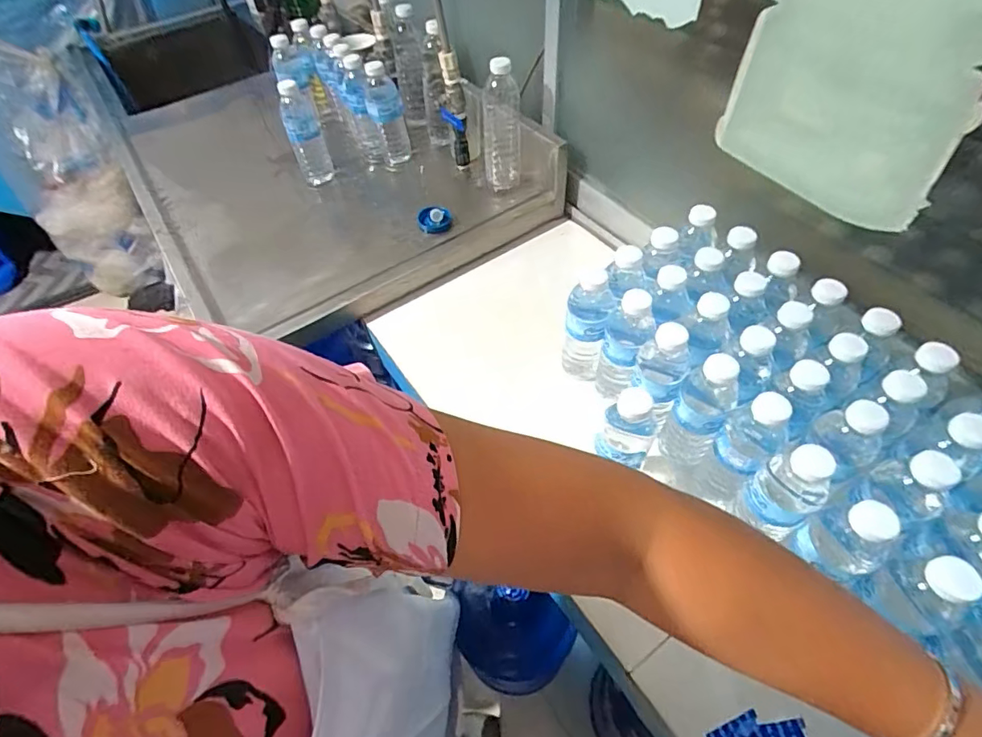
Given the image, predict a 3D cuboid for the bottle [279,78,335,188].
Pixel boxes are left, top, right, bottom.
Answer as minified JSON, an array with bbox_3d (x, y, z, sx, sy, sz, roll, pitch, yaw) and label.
[{"bbox_3d":[-0.333,-0.419,0.893,0.058,0.151,0.072,-20,55,-11],"label":"bottle"}]

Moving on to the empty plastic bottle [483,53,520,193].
[{"bbox_3d":[0.018,-0.409,0.834,0.061,0.198,0.072,0,53,3],"label":"empty plastic bottle"}]

